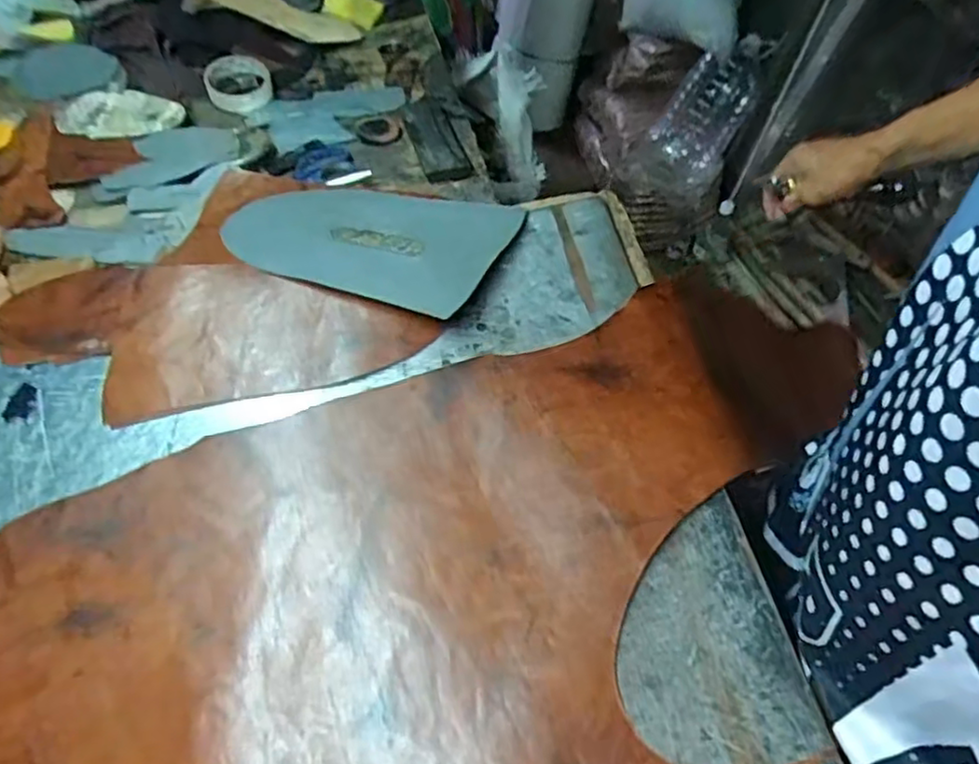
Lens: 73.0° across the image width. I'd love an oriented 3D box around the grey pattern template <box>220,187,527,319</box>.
[{"bbox_3d":[-0.123,-0.151,0.662,0.285,0.013,0.165,17,52,21],"label":"grey pattern template"}]

